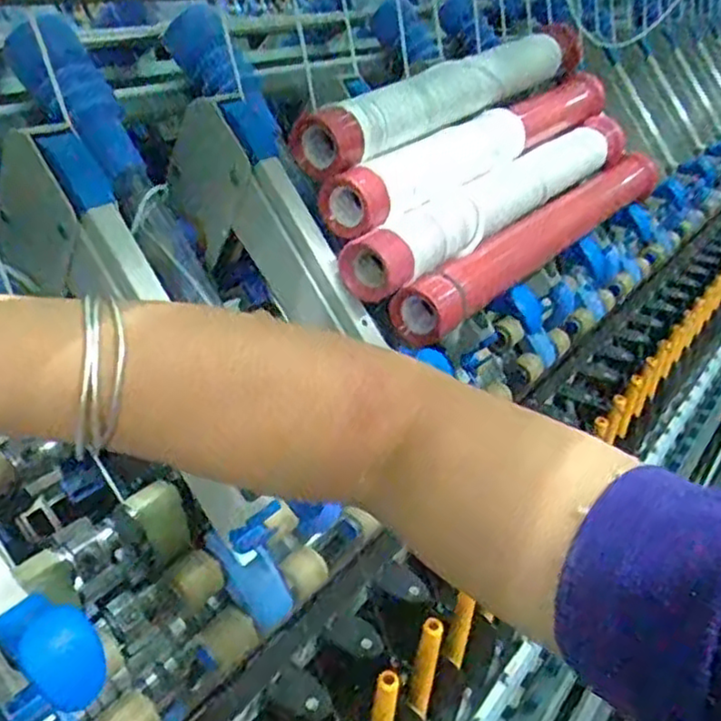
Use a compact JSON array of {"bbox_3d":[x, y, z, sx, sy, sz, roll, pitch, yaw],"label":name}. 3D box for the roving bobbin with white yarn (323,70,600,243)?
[{"bbox_3d":[0.114,-0.198,0.654,0.058,0.066,0.450,24,37,27],"label":"roving bobbin with white yarn"}]

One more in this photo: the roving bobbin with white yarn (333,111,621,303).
[{"bbox_3d":[0.135,-0.153,0.632,0.054,0.053,0.441,26,37,29],"label":"roving bobbin with white yarn"}]

